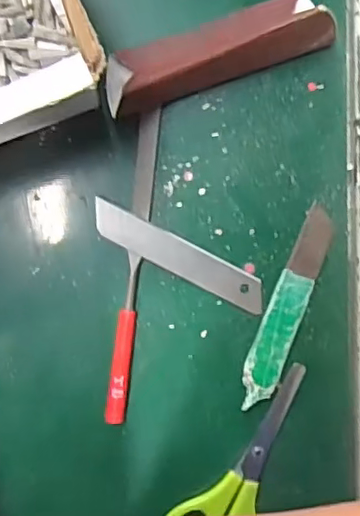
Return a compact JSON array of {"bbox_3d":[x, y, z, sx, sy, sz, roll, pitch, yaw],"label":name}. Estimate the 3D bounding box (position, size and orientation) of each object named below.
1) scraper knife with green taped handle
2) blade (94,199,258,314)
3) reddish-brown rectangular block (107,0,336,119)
[{"bbox_3d":[0.058,0.027,0.325,0.021,0.004,0.109,22,92,-5],"label":"scraper knife with green taped handle"},{"bbox_3d":[0.000,0.000,0.320,0.099,0.004,0.019,27,91,-6],"label":"blade"},{"bbox_3d":[0.018,-0.104,0.300,0.114,0.032,0.034,-21,95,-2],"label":"reddish-brown rectangular block"}]

